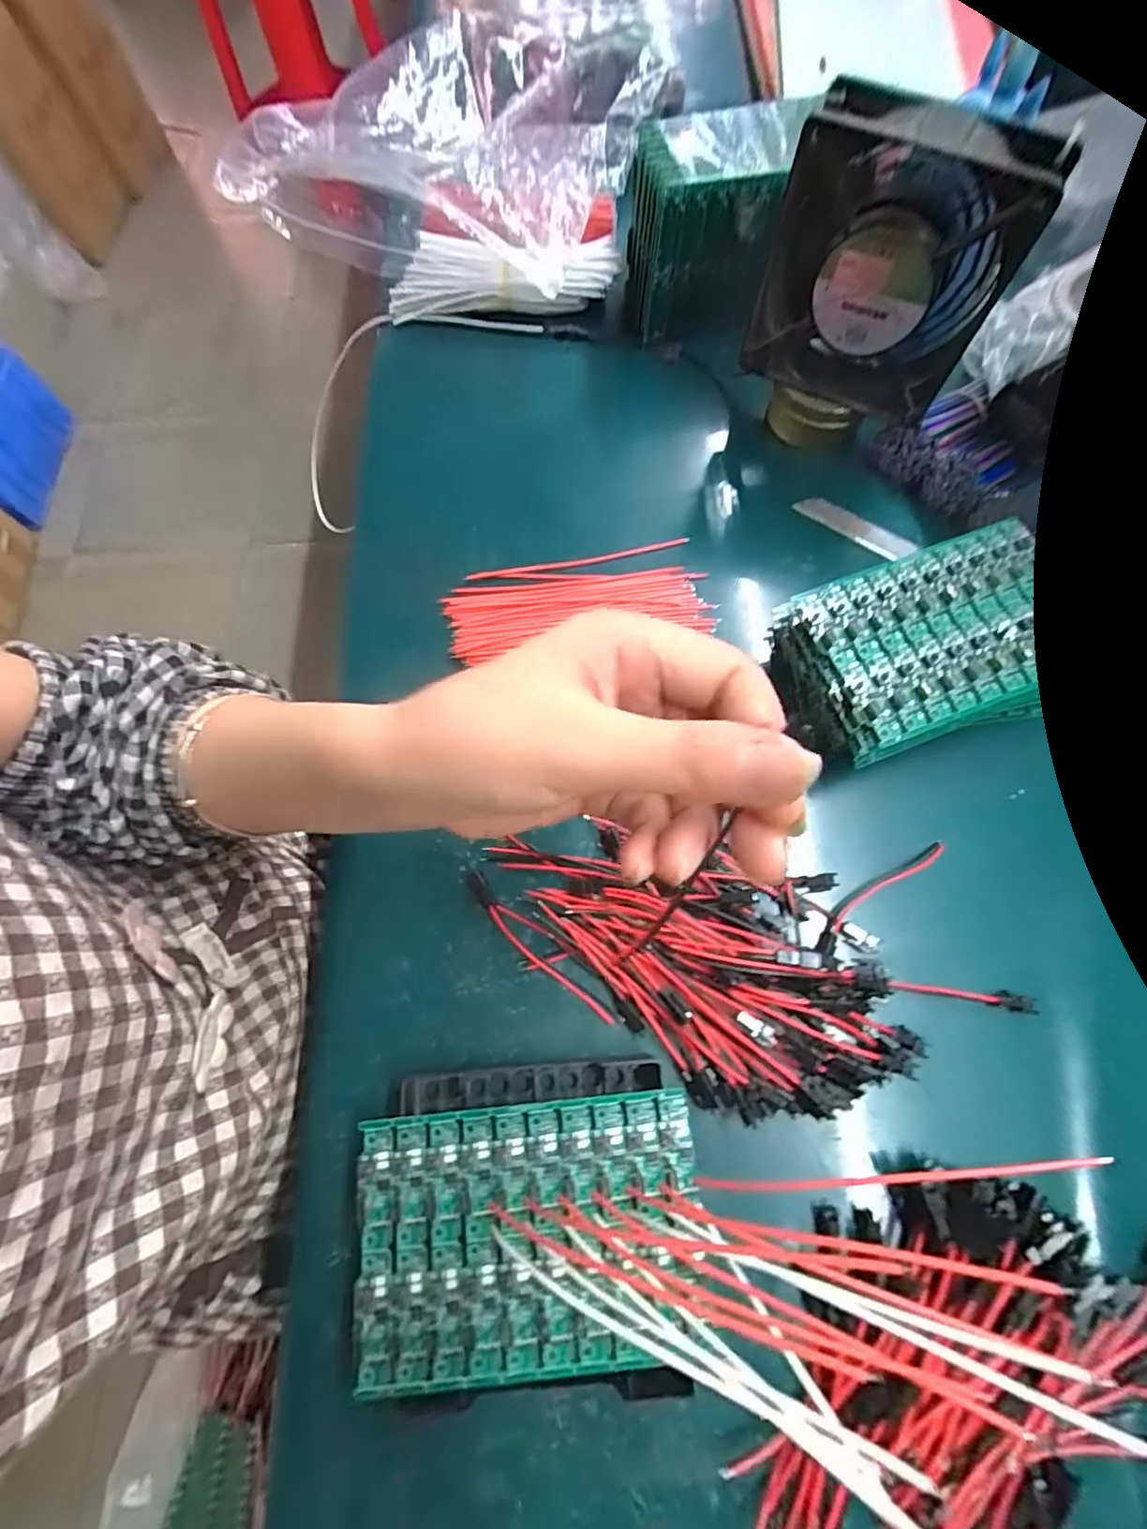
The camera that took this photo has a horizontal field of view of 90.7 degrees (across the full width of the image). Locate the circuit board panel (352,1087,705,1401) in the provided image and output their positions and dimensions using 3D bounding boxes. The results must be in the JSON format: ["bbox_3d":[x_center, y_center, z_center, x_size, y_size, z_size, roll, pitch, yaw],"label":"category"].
[{"bbox_3d":[-0.018,0.191,0.230,0.139,0.004,0.091,-6,70,-1],"label":"circuit board panel"}]

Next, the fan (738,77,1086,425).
[{"bbox_3d":[0.165,-0.264,0.307,0.116,0.122,0.044,25,74,10],"label":"fan"}]

